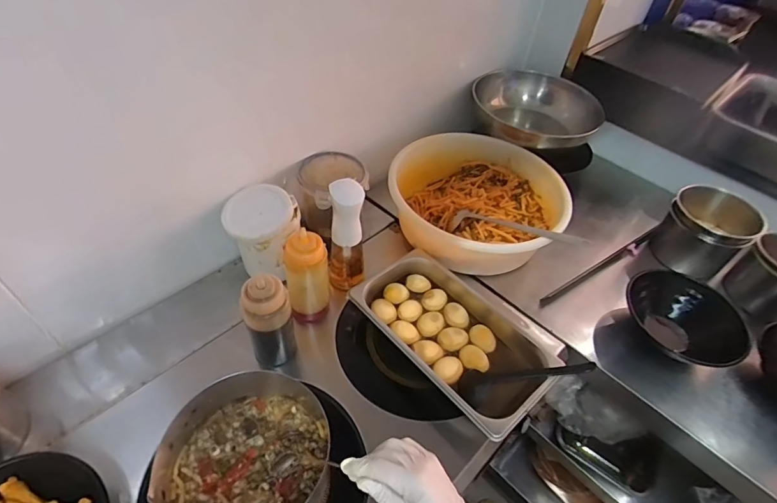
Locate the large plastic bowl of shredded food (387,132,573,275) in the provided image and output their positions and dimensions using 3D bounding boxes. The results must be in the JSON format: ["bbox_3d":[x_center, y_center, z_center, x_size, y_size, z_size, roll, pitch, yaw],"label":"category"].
[{"bbox_3d":[0.196,-0.101,0.896,0.313,0.113,0.333,3,48,-3],"label":"large plastic bowl of shredded food"}]

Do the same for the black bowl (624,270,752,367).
[{"bbox_3d":[0.507,0.135,0.768,0.185,0.092,0.190,-19,53,-22],"label":"black bowl"}]

